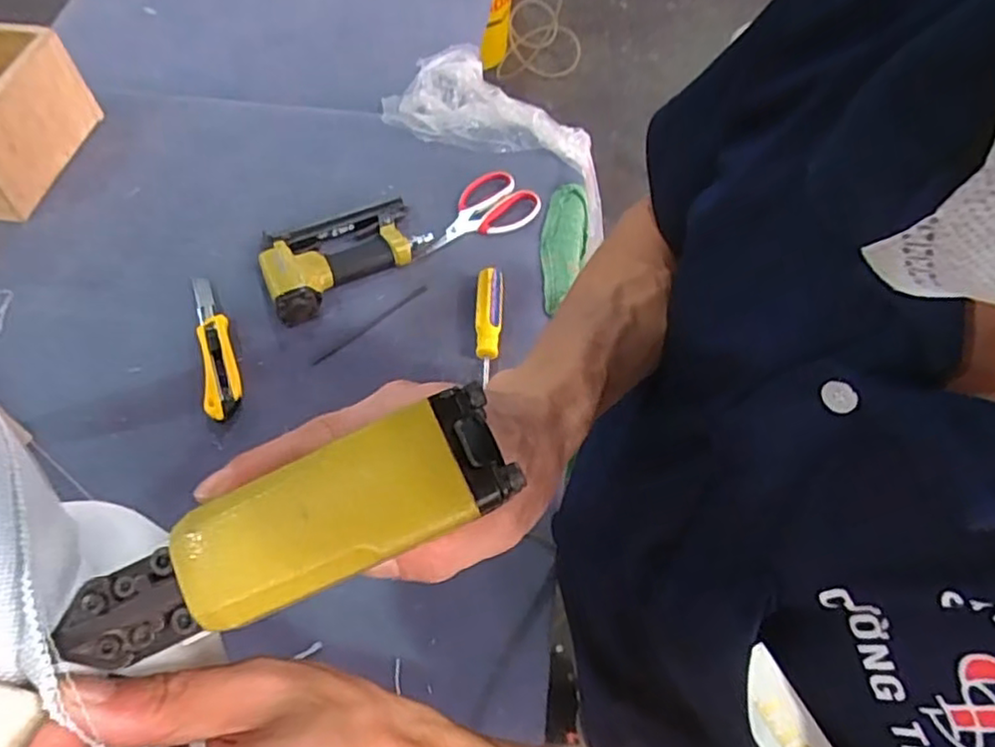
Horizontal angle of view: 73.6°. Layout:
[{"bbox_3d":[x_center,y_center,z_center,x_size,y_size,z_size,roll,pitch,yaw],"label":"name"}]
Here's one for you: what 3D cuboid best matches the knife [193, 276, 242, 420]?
[{"bbox_3d":[-0.319,-0.037,0.756,0.040,0.013,0.210,-13,59,-13],"label":"knife"}]

